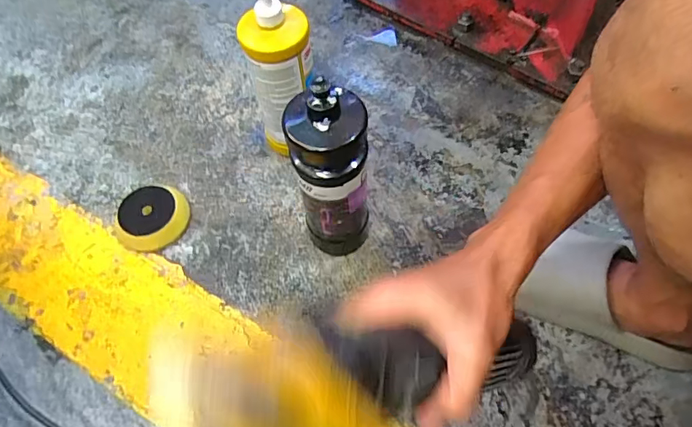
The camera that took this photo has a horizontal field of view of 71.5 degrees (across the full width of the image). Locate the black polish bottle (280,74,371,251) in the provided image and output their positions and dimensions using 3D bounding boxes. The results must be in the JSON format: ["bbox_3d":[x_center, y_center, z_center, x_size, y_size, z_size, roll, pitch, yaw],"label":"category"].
[{"bbox_3d":[-0.015,-0.040,0.538,0.078,0.271,0.076,-5,62,0],"label":"black polish bottle"}]

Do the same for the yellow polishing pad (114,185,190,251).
[{"bbox_3d":[-0.265,0.006,0.655,0.099,0.032,0.084,-30,65,-13],"label":"yellow polishing pad"}]

